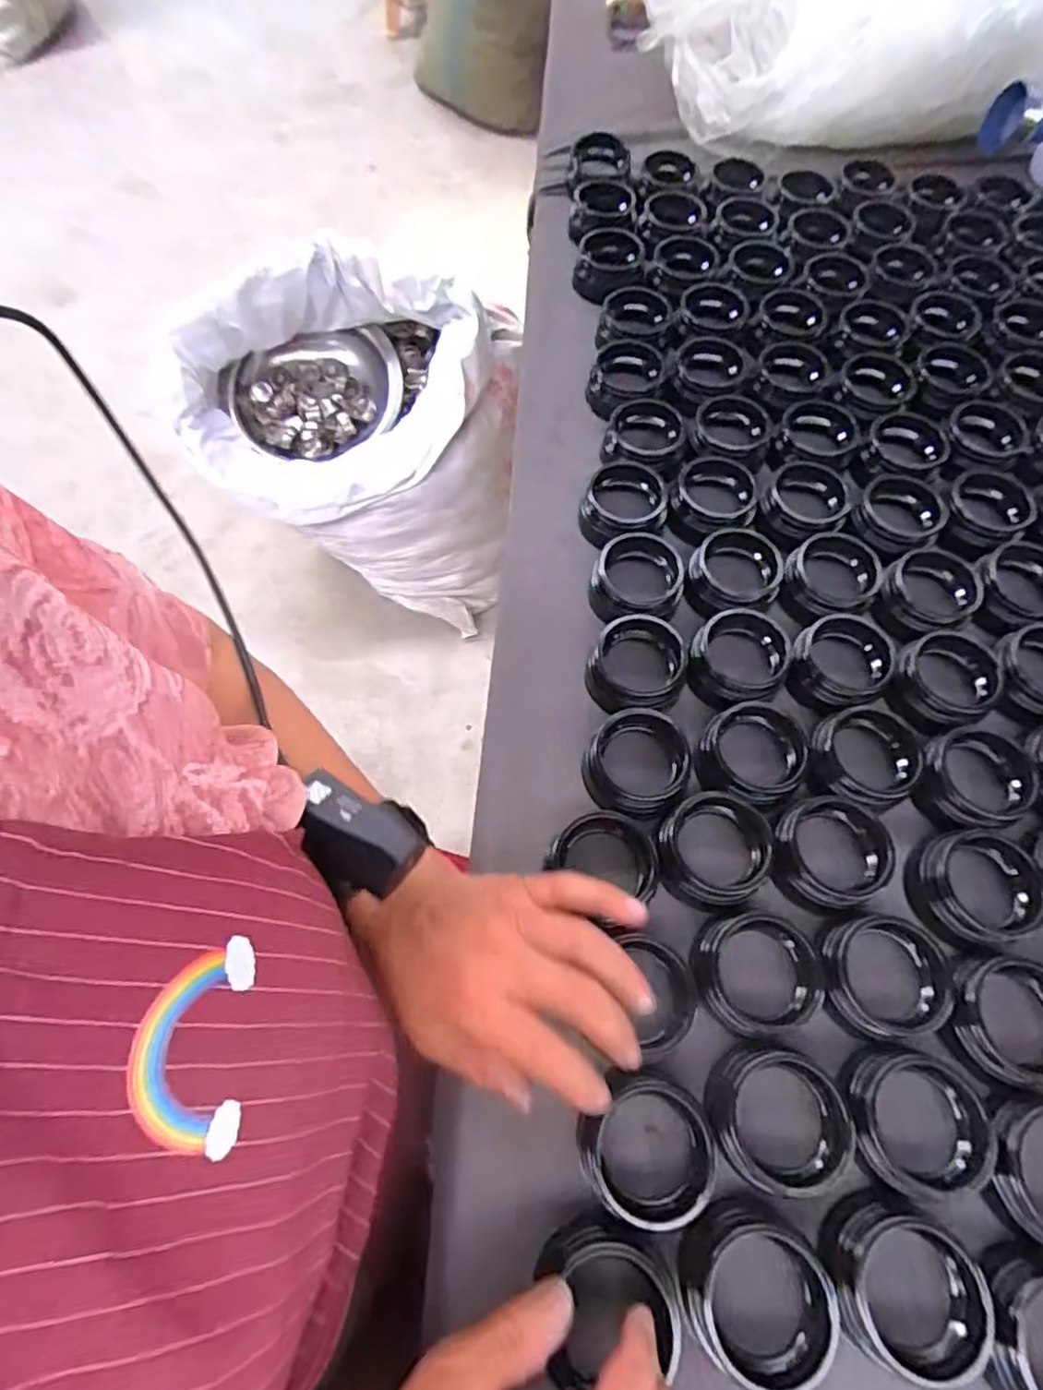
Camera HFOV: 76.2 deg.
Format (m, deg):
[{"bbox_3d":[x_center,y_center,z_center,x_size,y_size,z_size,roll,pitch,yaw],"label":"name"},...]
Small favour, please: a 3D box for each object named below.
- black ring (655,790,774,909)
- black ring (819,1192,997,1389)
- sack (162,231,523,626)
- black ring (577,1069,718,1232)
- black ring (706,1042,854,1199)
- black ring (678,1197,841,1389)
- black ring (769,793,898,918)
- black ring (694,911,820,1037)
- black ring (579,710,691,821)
[{"bbox_3d":[0.114,0.089,0.388,0.066,0.025,0.059,-34,70,-15],"label":"black ring"},{"bbox_3d":[0.179,0.276,0.309,0.059,0.038,0.063,0,65,-1],"label":"black ring"},{"bbox_3d":[-0.266,-0.461,1.168,0.537,0.361,0.411,19,66,8],"label":"sack"},{"bbox_3d":[0.063,0.228,0.332,0.064,0.030,0.061,0,65,-1],"label":"black ring"},{"bbox_3d":[0.131,0.216,0.337,0.062,0.036,0.064,0,65,-1],"label":"black ring"},{"bbox_3d":[0.110,0.280,0.311,0.063,0.030,0.063,0,65,-1],"label":"black ring"},{"bbox_3d":[0.182,0.094,0.393,0.057,0.030,0.063,3,65,1],"label":"black ring"},{"bbox_3d":[0.128,0.150,0.360,0.055,0.034,0.060,0,65,-1],"label":"black ring"},{"bbox_3d":[0.072,0.041,0.416,0.062,0.038,0.059,0,65,-1],"label":"black ring"}]

